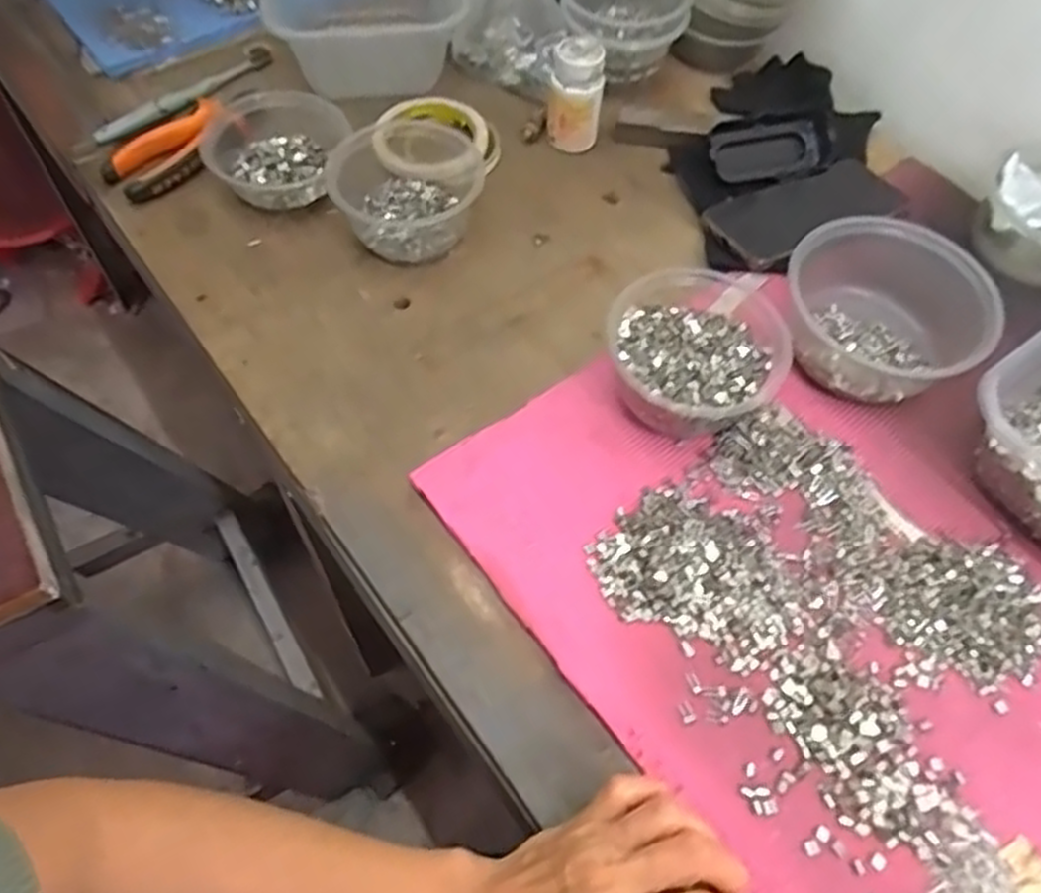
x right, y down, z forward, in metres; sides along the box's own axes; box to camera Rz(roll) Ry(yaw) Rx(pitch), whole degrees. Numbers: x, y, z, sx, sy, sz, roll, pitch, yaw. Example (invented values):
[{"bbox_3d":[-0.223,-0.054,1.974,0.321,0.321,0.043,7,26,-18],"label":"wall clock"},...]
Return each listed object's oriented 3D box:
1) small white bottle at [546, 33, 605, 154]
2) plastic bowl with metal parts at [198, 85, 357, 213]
[{"bbox_3d":[0.046,-0.294,0.661,0.045,0.084,0.042,6,60,2],"label":"small white bottle"},{"bbox_3d":[-0.196,-0.241,0.645,0.120,0.043,0.117,-20,62,-13],"label":"plastic bowl with metal parts"}]

